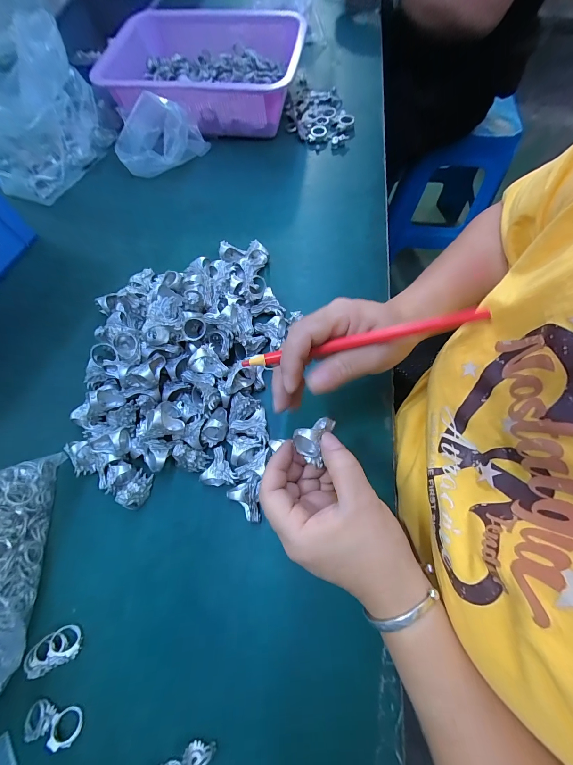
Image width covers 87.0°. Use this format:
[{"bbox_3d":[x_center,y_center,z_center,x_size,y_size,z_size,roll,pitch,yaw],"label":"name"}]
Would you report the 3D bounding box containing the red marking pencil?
[{"bbox_3d":[0.049,-0.029,0.212,0.166,0.006,0.008,-11,66,12],"label":"red marking pencil"}]

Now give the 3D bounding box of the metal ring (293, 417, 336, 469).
[{"bbox_3d":[0.020,0.040,0.227,0.025,0.023,0.038,18,69,11],"label":"metal ring"}]

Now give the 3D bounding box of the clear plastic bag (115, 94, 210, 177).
[{"bbox_3d":[-0.188,-0.356,0.441,0.121,0.085,0.060,-2,68,1],"label":"clear plastic bag"}]

